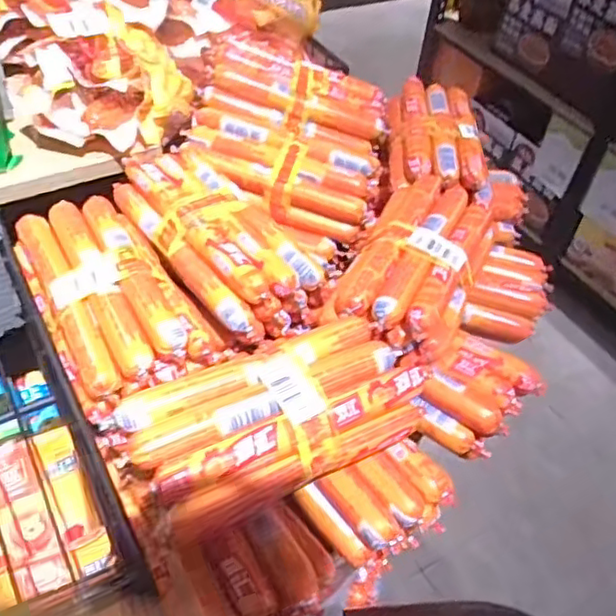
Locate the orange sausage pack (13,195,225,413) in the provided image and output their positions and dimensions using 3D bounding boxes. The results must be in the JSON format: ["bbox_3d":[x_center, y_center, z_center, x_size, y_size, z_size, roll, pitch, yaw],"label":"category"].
[{"bbox_3d":[-0.127,-0.014,0.396,0.080,0.030,0.158,-22,52,-24],"label":"orange sausage pack"}]

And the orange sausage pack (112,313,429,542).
[{"bbox_3d":[-0.009,0.055,0.344,0.168,0.034,0.071,-19,51,-23],"label":"orange sausage pack"}]

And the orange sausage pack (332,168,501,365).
[{"bbox_3d":[0.082,-0.041,0.446,0.077,0.035,0.169,20,47,13],"label":"orange sausage pack"}]

